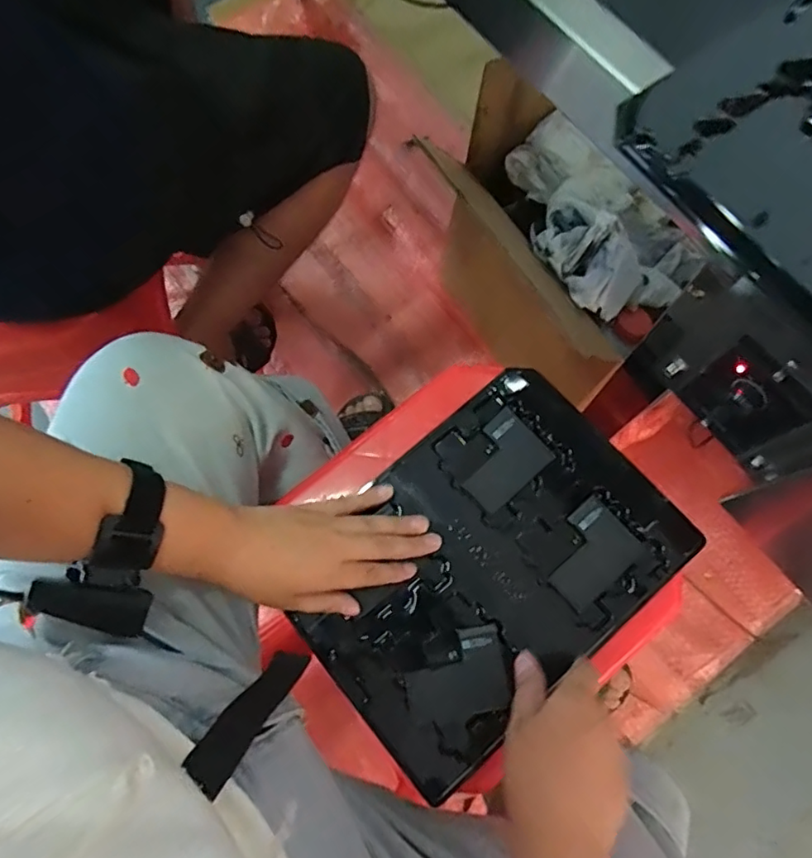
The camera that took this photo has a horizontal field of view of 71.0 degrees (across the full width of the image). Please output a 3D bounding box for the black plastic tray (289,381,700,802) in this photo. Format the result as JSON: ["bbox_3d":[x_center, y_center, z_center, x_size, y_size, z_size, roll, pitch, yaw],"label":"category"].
[{"bbox_3d":[0.062,0.107,0.461,0.290,0.013,0.212,-40,76,-9],"label":"black plastic tray"}]

